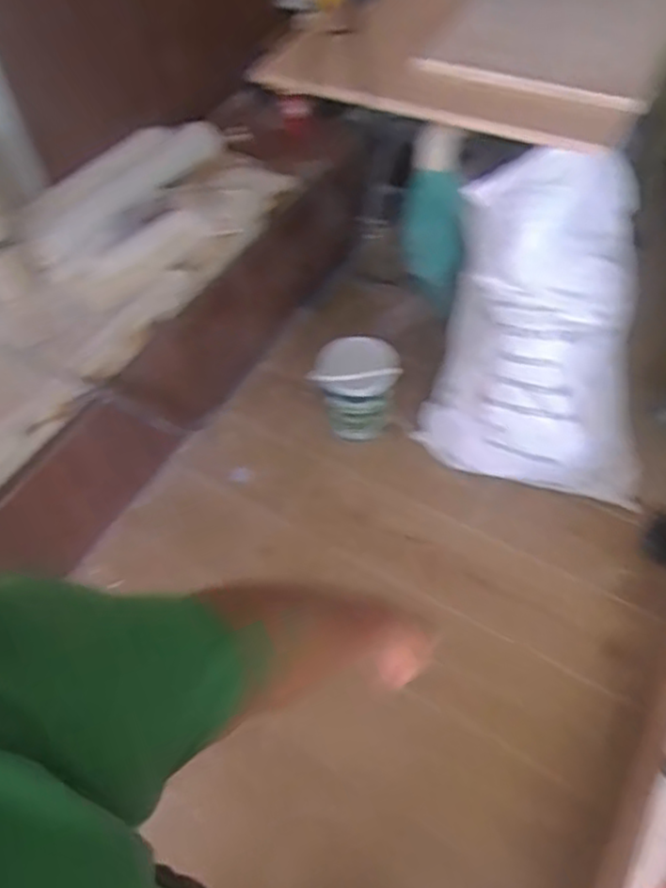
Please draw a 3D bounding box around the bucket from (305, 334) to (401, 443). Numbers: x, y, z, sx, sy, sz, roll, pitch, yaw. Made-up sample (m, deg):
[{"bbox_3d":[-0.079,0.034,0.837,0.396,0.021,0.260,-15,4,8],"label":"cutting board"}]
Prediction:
[{"bbox_3d":[0.063,-0.152,1.748,0.193,0.211,0.192,-2,54,3],"label":"bucket"}]

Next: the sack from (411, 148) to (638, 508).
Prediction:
[{"bbox_3d":[0.456,-0.224,1.474,0.489,0.651,0.330,10,56,11],"label":"sack"}]

